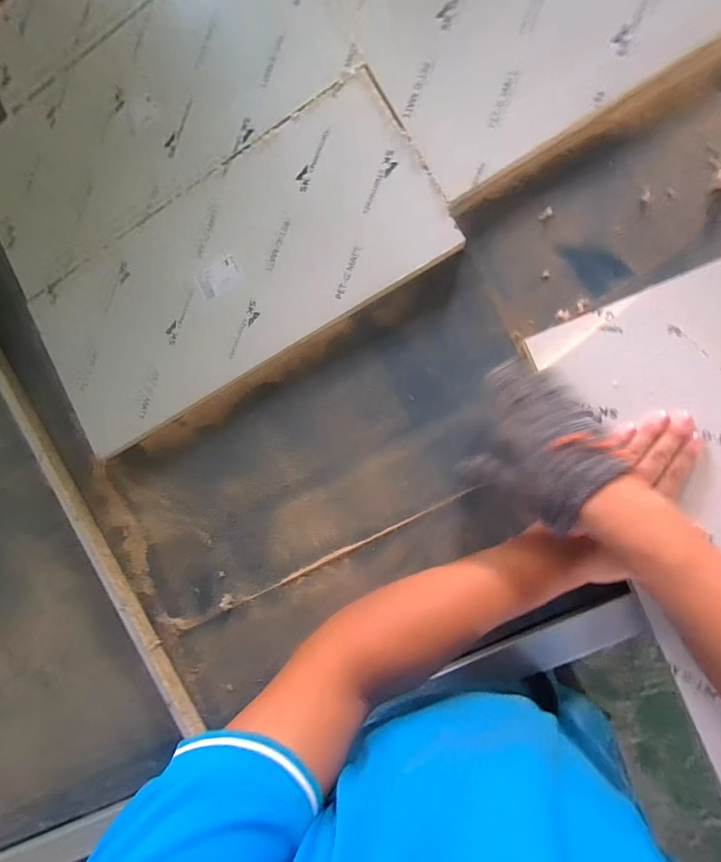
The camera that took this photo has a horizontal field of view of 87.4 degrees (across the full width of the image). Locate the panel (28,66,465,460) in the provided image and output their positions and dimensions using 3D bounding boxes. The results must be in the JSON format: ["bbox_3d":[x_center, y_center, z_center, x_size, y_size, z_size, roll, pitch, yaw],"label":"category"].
[{"bbox_3d":[-0.170,-0.192,0.473,0.522,0.016,0.251,-29,87,9],"label":"panel"}]

